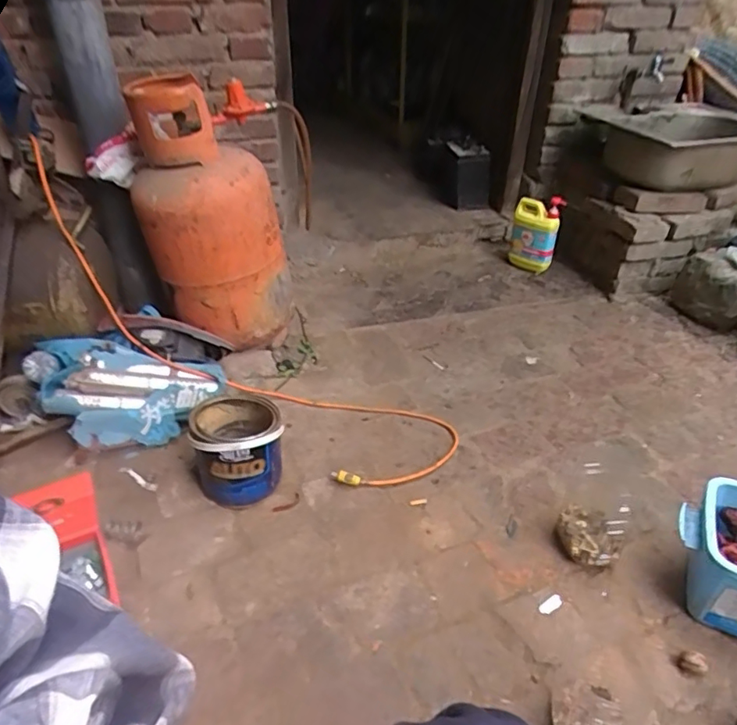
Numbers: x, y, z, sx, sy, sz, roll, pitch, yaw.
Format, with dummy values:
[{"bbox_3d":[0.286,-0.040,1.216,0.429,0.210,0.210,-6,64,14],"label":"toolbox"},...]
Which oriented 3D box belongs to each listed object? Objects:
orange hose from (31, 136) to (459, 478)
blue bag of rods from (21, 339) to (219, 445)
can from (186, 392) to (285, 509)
[{"bbox_3d":[-0.329,-0.063,1.163,1.119,0.255,0.249,32,47,6],"label":"orange hose"},{"bbox_3d":[-0.529,0.059,1.168,0.403,0.075,0.244,6,60,-18],"label":"blue bag of rods"},{"bbox_3d":[-0.254,0.154,1.043,0.175,0.162,0.195,-22,42,-21],"label":"can"}]

